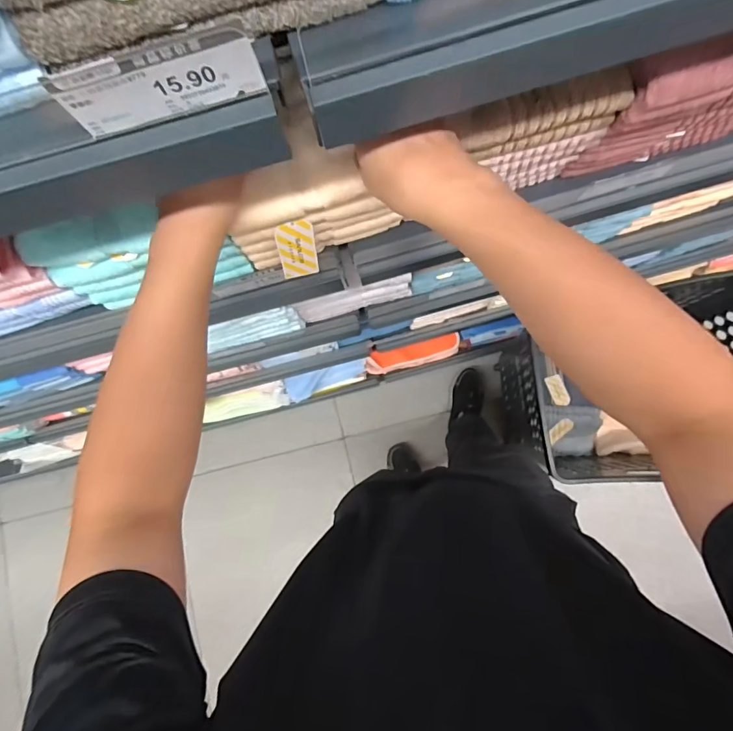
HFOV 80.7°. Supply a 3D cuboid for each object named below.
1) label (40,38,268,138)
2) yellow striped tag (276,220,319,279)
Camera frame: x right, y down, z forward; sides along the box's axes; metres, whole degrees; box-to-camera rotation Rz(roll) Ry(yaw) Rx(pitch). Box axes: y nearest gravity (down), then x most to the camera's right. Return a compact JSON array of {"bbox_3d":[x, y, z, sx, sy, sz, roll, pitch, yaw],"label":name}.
[{"bbox_3d":[-0.103,-0.142,0.219,0.097,0.037,0.004,-14,81,1],"label":"label"},{"bbox_3d":[-0.072,-0.120,0.452,0.037,0.078,0.004,-12,63,-7],"label":"yellow striped tag"}]

